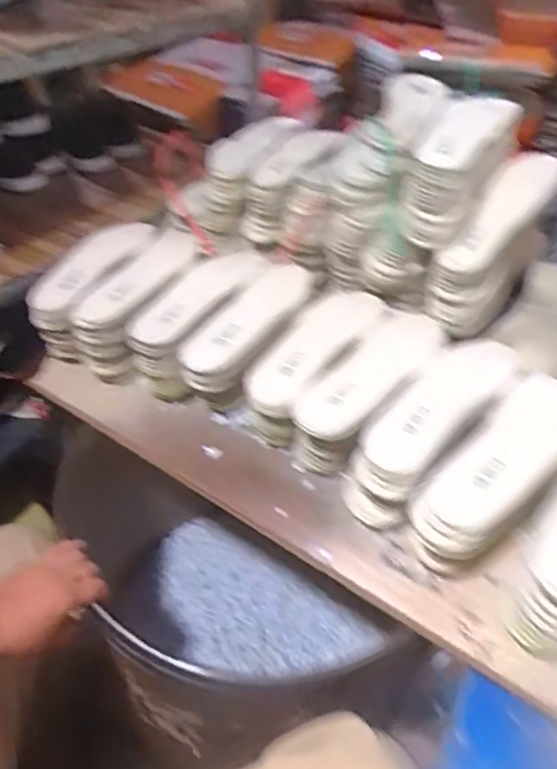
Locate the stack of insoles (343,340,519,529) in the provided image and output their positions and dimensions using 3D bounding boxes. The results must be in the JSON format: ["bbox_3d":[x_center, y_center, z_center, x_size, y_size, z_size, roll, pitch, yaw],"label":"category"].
[{"bbox_3d":[0.186,0.053,0.684,0.089,0.111,0.275,34,56,29],"label":"stack of insoles"}]

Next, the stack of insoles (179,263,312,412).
[{"bbox_3d":[-0.030,-0.073,0.773,0.093,0.093,0.252,25,61,21],"label":"stack of insoles"}]

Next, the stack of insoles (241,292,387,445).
[{"bbox_3d":[0.047,-0.040,0.742,0.088,0.096,0.264,28,61,24],"label":"stack of insoles"}]

